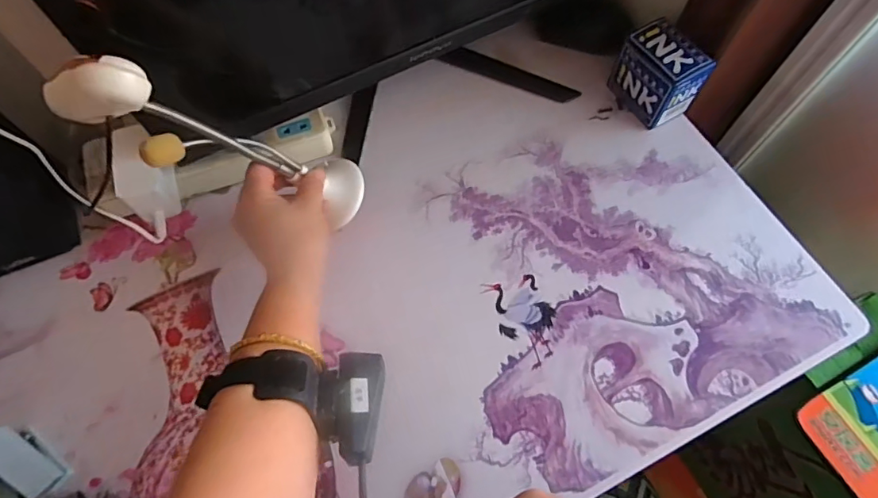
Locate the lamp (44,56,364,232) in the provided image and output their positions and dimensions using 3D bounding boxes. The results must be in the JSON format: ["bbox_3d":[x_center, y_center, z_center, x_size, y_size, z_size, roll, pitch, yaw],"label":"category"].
[{"bbox_3d":[-0.146,-0.075,0.387,0.059,0.234,0.051,-31,63,29],"label":"lamp"}]

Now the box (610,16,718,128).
[{"bbox_3d":[0.222,-0.175,0.516,0.054,0.077,0.074,-28,68,-10],"label":"box"}]

